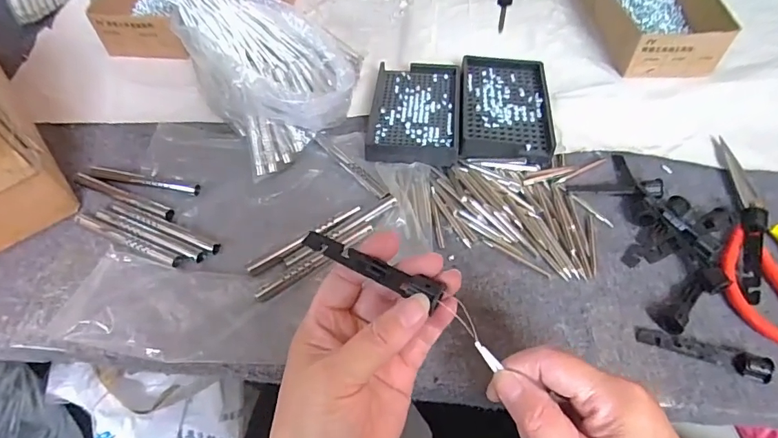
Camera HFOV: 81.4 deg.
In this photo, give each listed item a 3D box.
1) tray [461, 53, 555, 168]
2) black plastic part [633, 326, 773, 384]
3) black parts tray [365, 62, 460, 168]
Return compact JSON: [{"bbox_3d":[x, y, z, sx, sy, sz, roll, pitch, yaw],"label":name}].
[{"bbox_3d":[0.123,-0.124,0.475,0.096,0.020,0.156,5,56,3],"label":"tray"},{"bbox_3d":[0.228,0.094,0.329,0.083,0.017,0.018,21,58,14],"label":"black plastic part"},{"bbox_3d":[0.027,-0.115,0.468,0.088,0.018,0.141,5,56,3],"label":"black parts tray"}]

